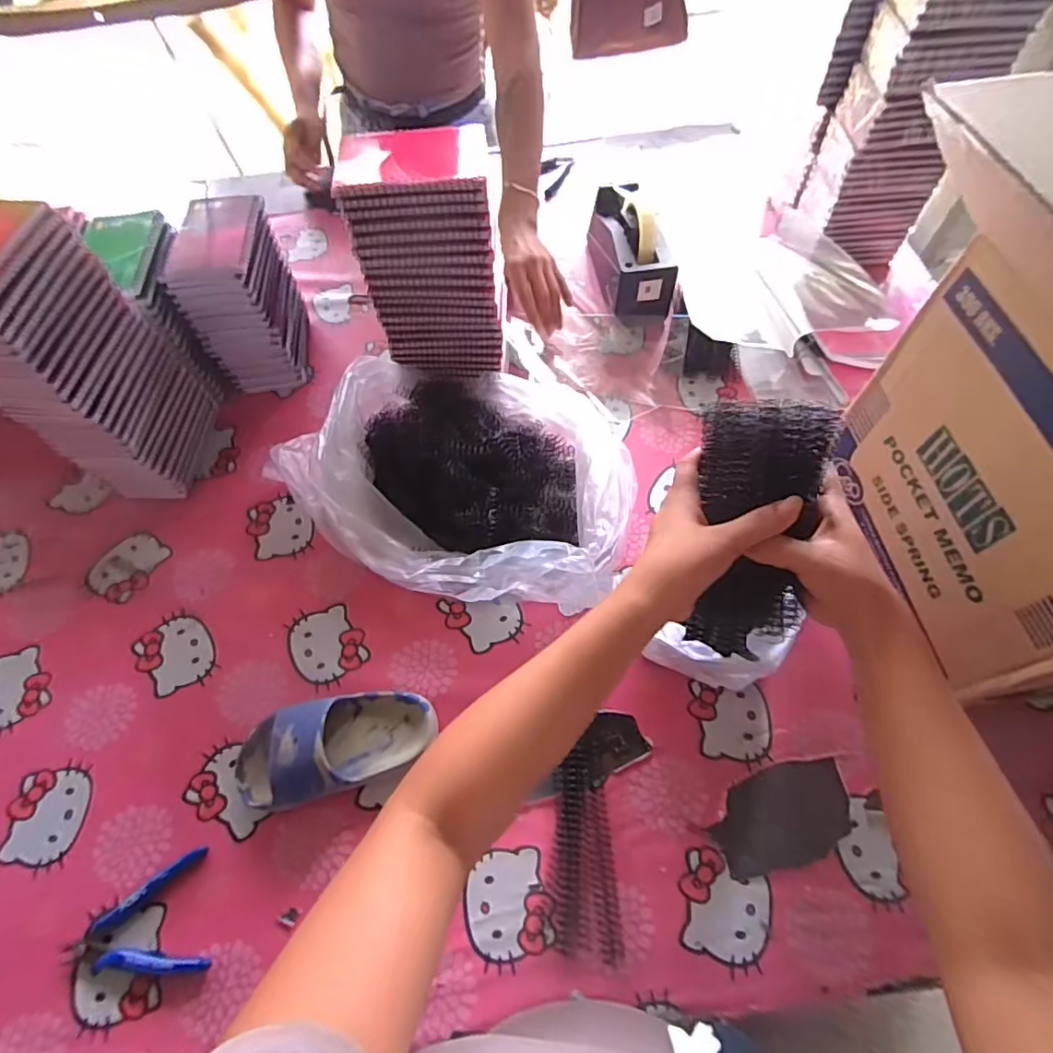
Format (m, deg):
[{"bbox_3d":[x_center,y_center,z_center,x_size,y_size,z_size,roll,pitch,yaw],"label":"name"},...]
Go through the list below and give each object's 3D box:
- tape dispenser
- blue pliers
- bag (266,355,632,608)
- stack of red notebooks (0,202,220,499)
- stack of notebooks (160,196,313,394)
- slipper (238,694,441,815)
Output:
[{"bbox_3d":[0.136,-0.386,0.772,0.072,0.112,0.197,-14,62,-5],"label":"tape dispenser"},{"bbox_3d":[-0.319,0.331,0.457,0.104,0.014,0.086,-16,62,-7],"label":"blue pliers"},{"bbox_3d":[-0.082,-0.061,0.609,0.385,0.098,0.272,21,64,13],"label":"bag"},{"bbox_3d":[-0.443,-0.161,0.570,0.089,0.286,0.146,6,62,5],"label":"stack of red notebooks"},{"bbox_3d":[-0.346,-0.281,0.687,0.094,0.187,0.126,-3,62,0],"label":"stack of notebooks"},{"bbox_3d":[-0.173,0.196,0.498,0.178,0.057,0.082,-14,62,-6],"label":"slipper"}]

